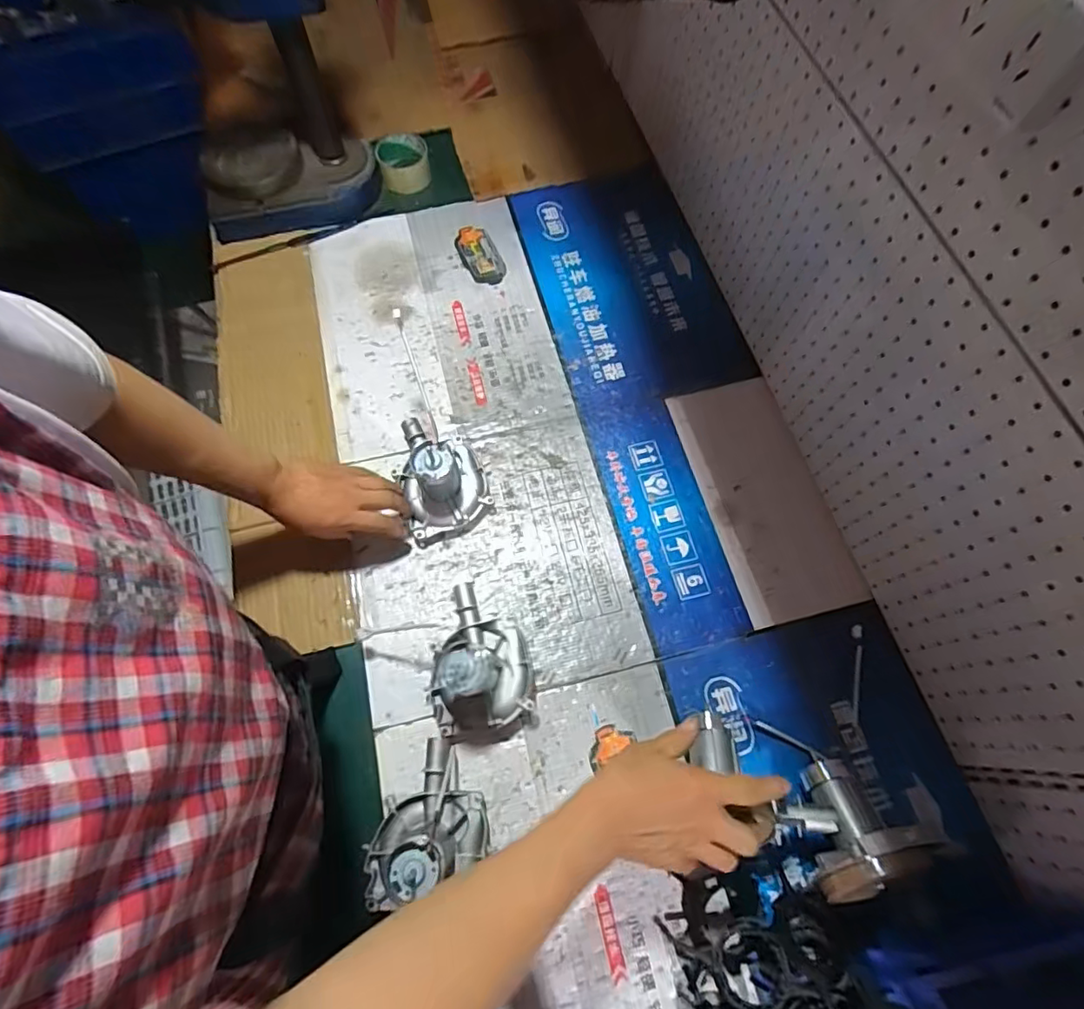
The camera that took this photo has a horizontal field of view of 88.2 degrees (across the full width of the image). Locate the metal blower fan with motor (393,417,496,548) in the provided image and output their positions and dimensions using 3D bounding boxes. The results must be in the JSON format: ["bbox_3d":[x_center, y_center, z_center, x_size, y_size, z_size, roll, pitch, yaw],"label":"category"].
[{"bbox_3d":[-0.129,-0.052,0.677,0.108,0.101,0.162,-16,67,-10],"label":"metal blower fan with motor"}]

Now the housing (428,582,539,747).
[{"bbox_3d":[-0.066,0.154,0.564,0.100,0.094,0.157,-13,69,-7],"label":"housing"}]

